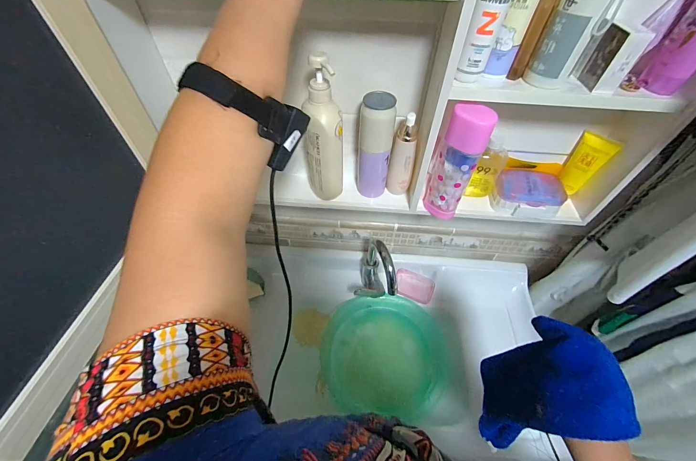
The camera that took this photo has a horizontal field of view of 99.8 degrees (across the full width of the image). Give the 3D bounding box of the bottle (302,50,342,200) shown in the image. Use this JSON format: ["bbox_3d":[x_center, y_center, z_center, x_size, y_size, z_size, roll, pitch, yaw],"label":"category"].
[{"bbox_3d":[-0.042,-0.152,0.486,0.057,0.233,0.073,-18,61,-15],"label":"bottle"}]

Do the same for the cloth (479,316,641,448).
[{"bbox_3d":[0.237,0.207,0.383,0.059,0.237,0.117,5,50,-10],"label":"cloth"}]

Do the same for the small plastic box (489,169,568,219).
[{"bbox_3d":[0.346,-0.072,0.567,0.125,0.051,0.085,11,58,2],"label":"small plastic box"}]

